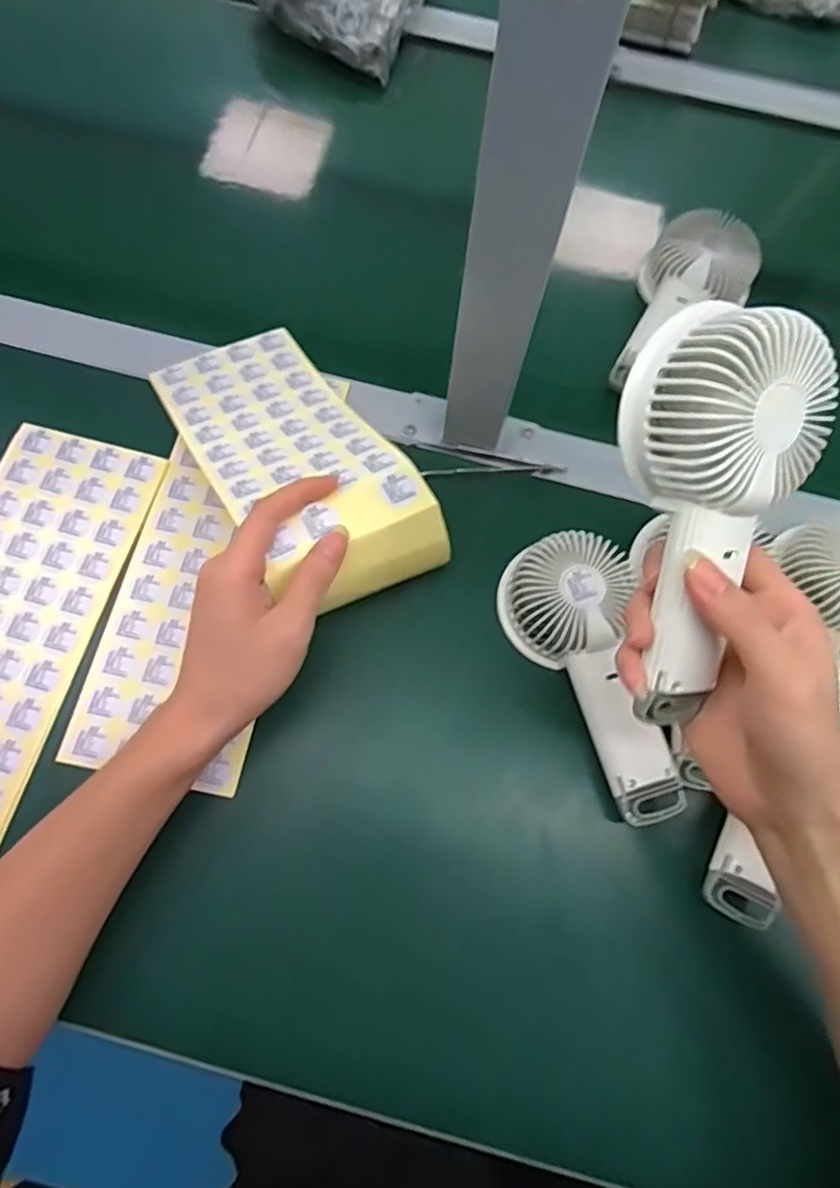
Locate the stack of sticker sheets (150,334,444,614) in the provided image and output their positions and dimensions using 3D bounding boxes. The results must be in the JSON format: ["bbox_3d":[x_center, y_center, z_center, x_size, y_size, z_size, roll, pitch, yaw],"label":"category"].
[{"bbox_3d":[-0.088,-0.098,0.414,0.116,0.065,0.241,-36,62,-12],"label":"stack of sticker sheets"}]

